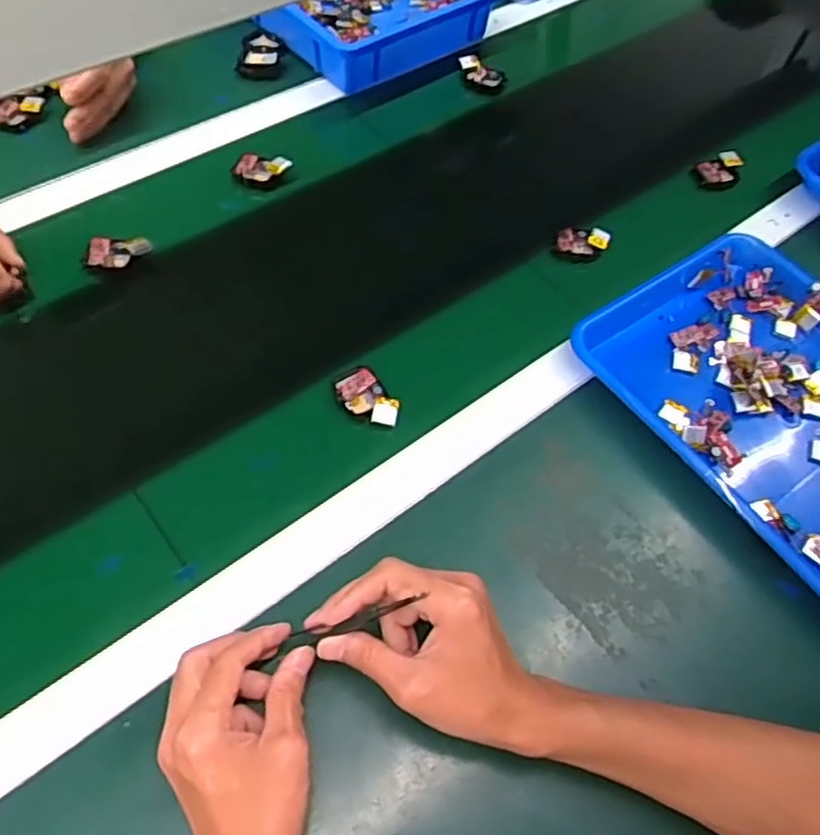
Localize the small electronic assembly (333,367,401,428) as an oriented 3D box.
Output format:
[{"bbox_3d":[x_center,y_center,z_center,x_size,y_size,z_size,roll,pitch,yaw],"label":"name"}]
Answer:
[{"bbox_3d":[-0.035,-0.015,0.576,0.035,0.015,0.062,-35,67,-23],"label":"small electronic assembly"}]

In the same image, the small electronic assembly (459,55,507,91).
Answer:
[{"bbox_3d":[0.086,-0.412,0.844,0.060,0.014,0.037,37,64,21],"label":"small electronic assembly"}]

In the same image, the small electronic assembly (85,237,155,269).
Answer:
[{"bbox_3d":[-0.266,-0.150,0.644,0.058,0.012,0.032,-3,71,-3],"label":"small electronic assembly"}]

